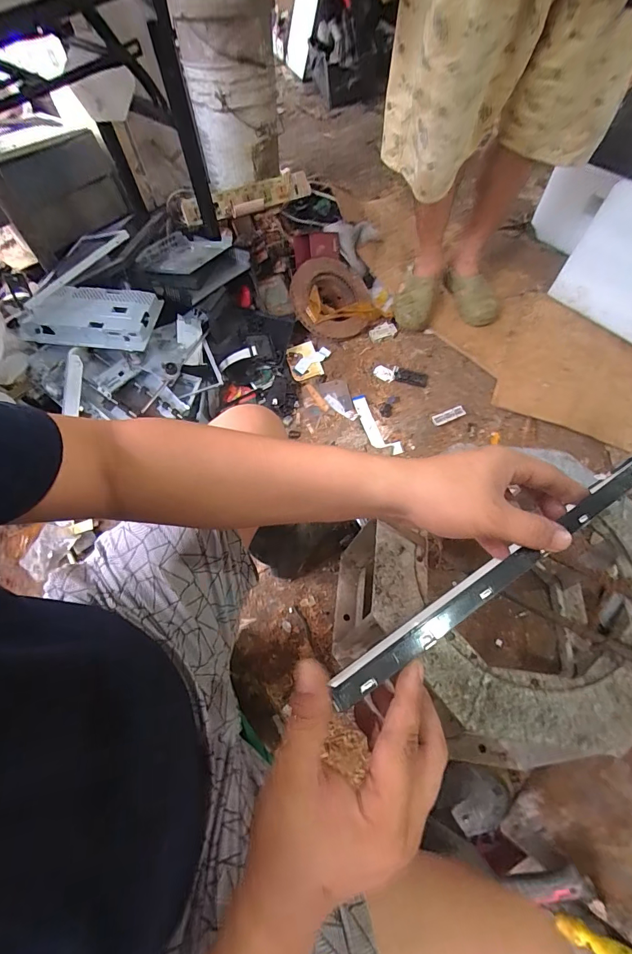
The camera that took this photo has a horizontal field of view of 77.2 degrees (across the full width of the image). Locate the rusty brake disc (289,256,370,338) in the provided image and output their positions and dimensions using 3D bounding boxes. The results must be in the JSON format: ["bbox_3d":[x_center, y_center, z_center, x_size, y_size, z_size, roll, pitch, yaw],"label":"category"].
[{"bbox_3d":[0.035,-0.529,1.190,0.230,0.070,0.247,5,81,-21],"label":"rusty brake disc"}]

